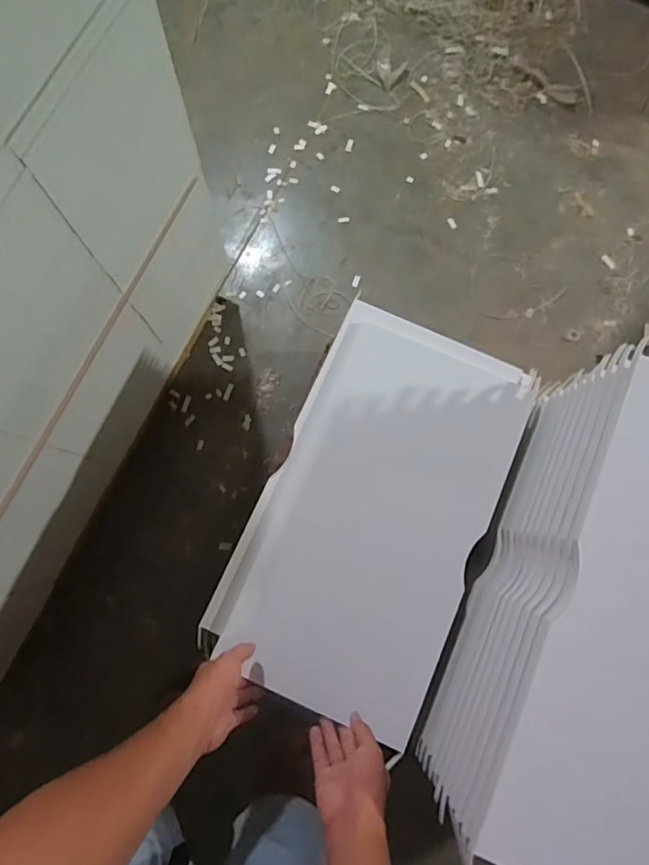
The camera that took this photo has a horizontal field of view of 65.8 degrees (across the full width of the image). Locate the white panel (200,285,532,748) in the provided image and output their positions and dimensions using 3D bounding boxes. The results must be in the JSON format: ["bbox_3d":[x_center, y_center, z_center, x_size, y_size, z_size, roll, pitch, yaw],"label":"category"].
[{"bbox_3d":[0.081,0.106,0.763,0.323,0.036,0.587,24,80,3],"label":"white panel"}]

